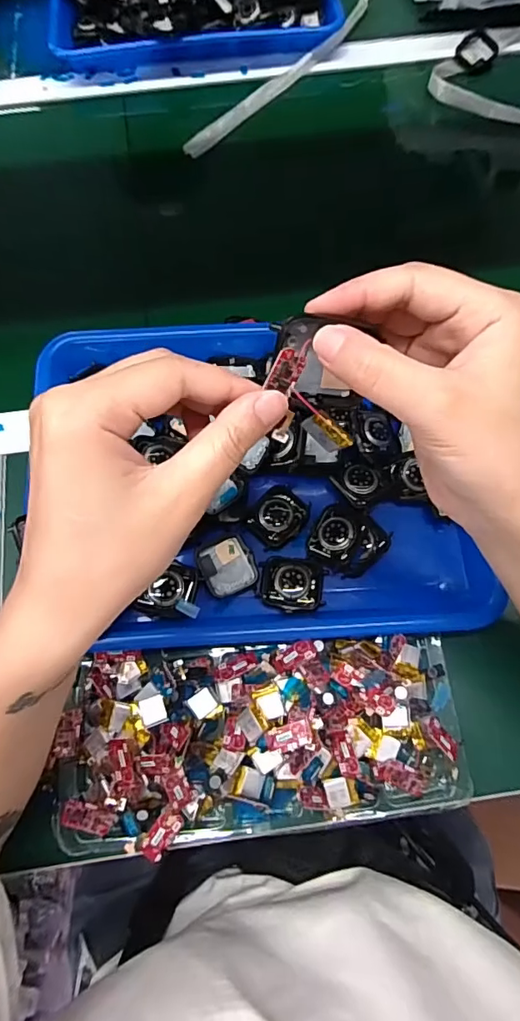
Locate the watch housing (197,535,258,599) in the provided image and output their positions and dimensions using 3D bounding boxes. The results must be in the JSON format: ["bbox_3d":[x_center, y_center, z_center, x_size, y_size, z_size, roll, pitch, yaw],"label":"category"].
[{"bbox_3d":[-0.023,0.040,0.361,0.036,0.008,0.037,-25,72,-8],"label":"watch housing"}]

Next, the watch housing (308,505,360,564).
[{"bbox_3d":[0.054,0.017,0.363,0.031,0.012,0.040,17,84,21],"label":"watch housing"}]

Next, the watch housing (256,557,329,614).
[{"bbox_3d":[0.023,0.051,0.356,0.045,0.012,0.038,4,70,2],"label":"watch housing"}]

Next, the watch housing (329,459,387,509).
[{"bbox_3d":[0.074,-0.021,0.372,0.033,0.010,0.033,-32,73,-11],"label":"watch housing"}]

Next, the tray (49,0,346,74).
[{"bbox_3d":[-0.079,-0.609,0.580,0.318,0.051,0.227,-4,70,-1],"label":"tray"}]

